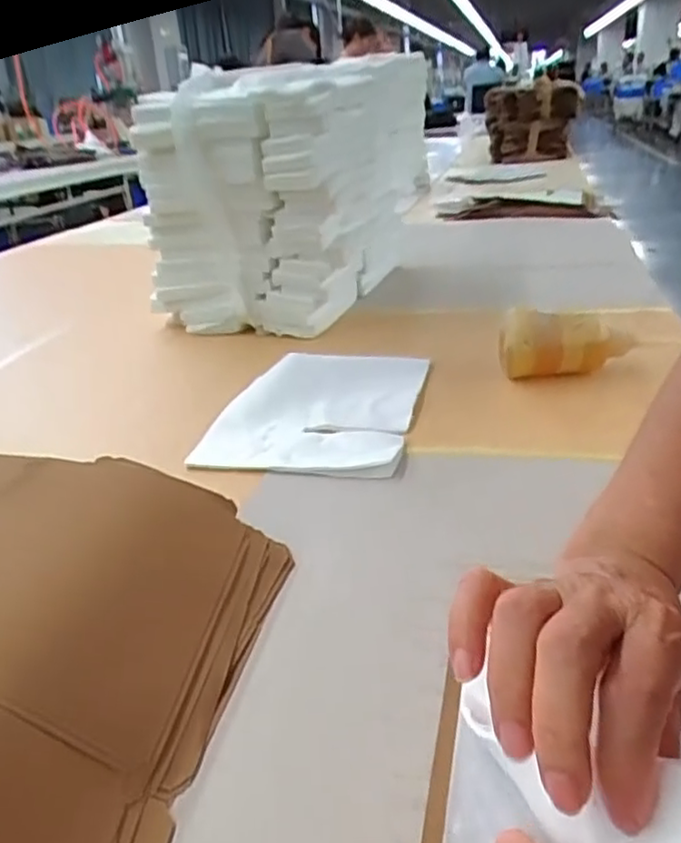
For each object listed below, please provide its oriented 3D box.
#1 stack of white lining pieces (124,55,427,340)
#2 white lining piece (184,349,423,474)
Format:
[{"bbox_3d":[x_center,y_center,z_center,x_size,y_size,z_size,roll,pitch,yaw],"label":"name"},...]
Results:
[{"bbox_3d":[-0.055,-0.305,0.904,0.240,0.287,0.365,11,31,29],"label":"stack of white lining pieces"},{"bbox_3d":[-0.021,-0.017,0.621,0.178,0.026,0.215,2,28,14],"label":"white lining piece"}]

